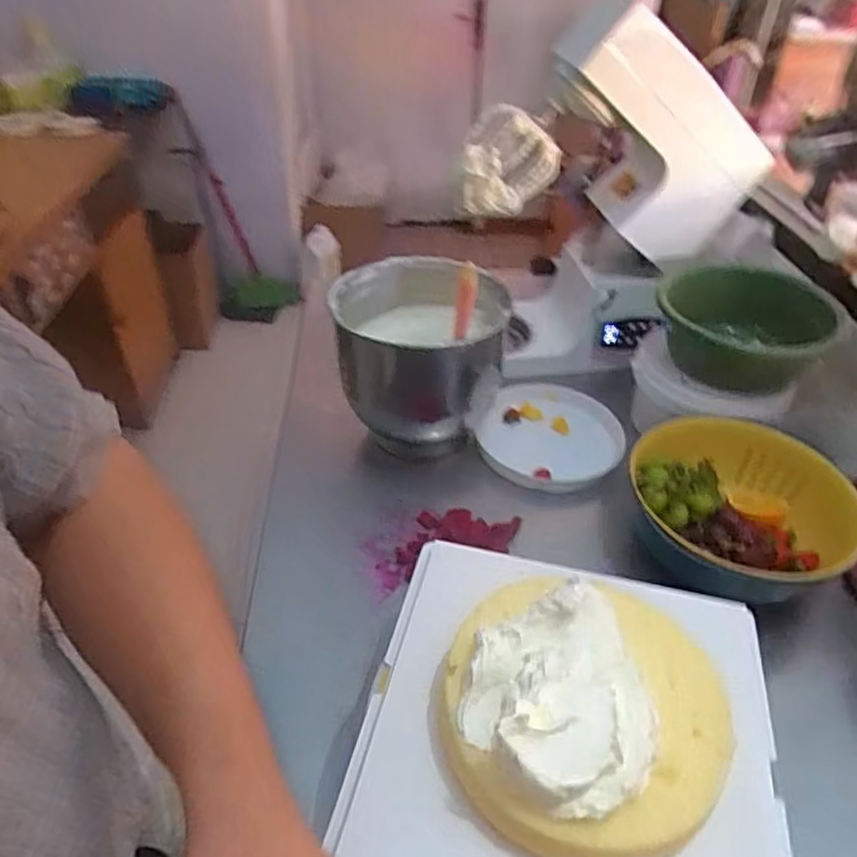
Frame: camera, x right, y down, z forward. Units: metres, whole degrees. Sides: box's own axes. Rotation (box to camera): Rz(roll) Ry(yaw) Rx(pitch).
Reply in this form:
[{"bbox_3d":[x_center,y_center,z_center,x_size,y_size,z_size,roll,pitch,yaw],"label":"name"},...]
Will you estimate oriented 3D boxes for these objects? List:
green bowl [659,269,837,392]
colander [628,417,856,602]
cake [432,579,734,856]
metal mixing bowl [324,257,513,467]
[{"bbox_3d":[0.420,-0.132,0.871,0.188,0.115,0.178,2,40,-2],"label":"green bowl"},{"bbox_3d":[0.344,0.085,0.742,0.218,0.100,0.231,2,40,-2],"label":"colander"},{"bbox_3d":[0.103,0.169,0.433,0.190,0.067,0.187,29,46,27],"label":"cake"},{"bbox_3d":[-0.015,-0.083,0.856,0.202,0.214,0.202,2,40,-2],"label":"metal mixing bowl"}]

